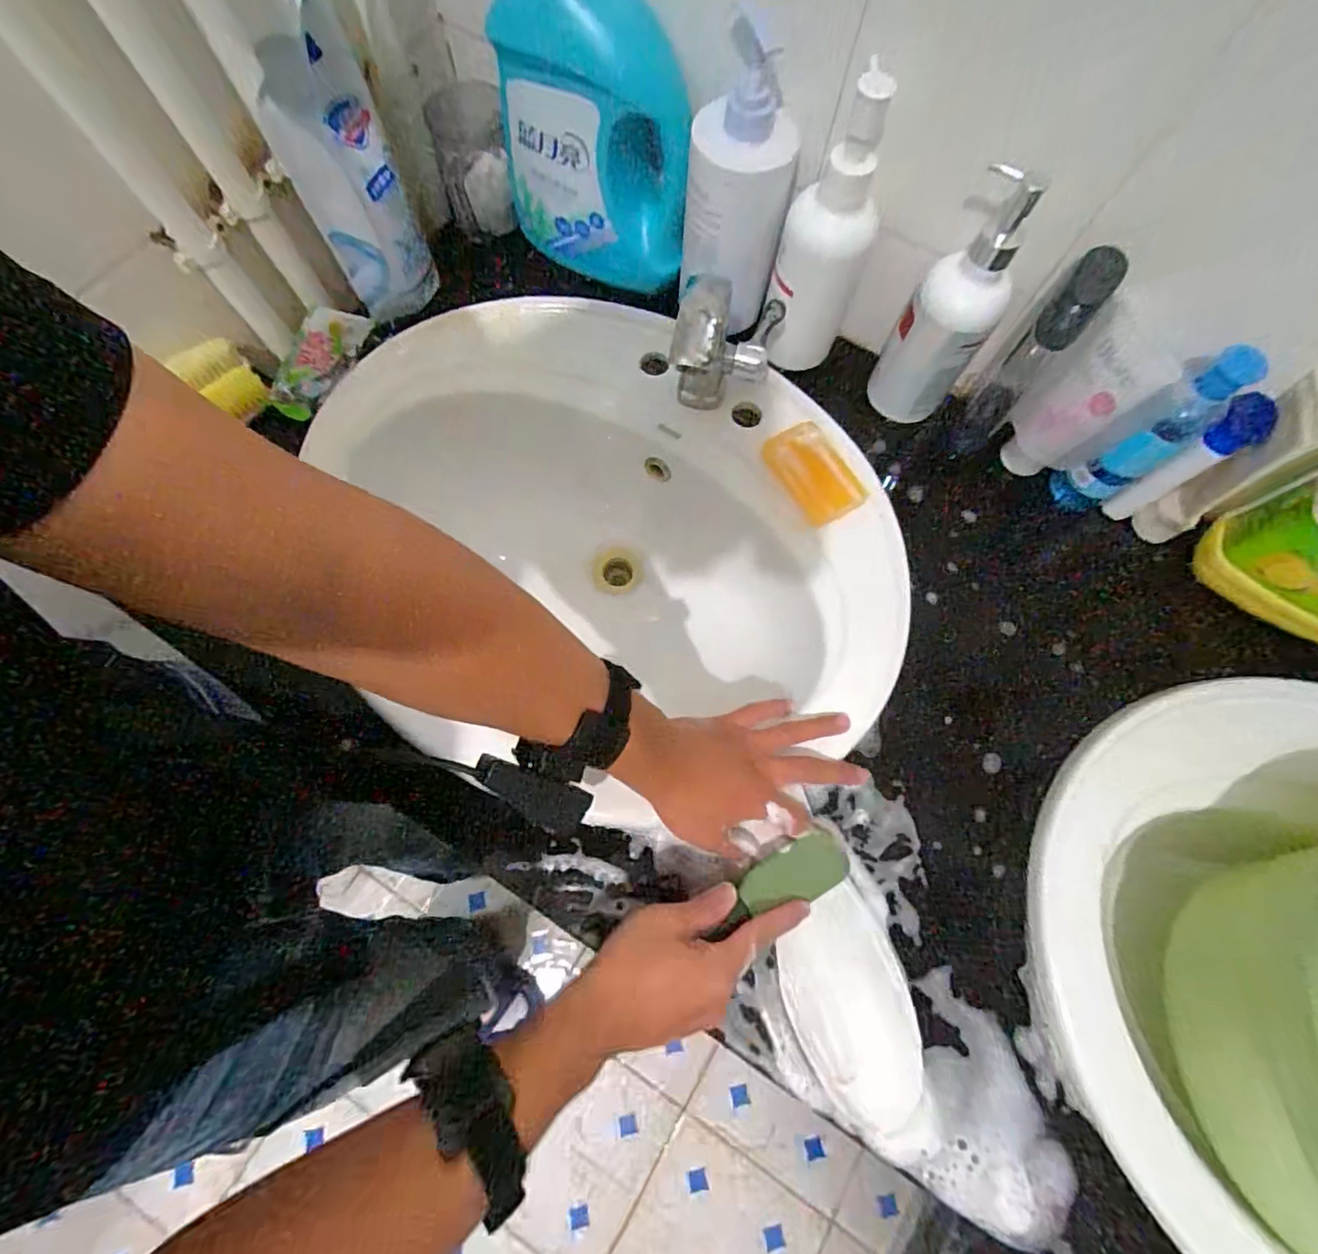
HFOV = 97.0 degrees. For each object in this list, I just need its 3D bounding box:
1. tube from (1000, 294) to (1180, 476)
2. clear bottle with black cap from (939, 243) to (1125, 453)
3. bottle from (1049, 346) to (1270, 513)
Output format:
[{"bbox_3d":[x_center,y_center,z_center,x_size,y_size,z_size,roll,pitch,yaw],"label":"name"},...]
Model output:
[{"bbox_3d":[0.342,-0.179,0.485,0.031,0.156,0.073,-33,76,-11],"label":"tube"},{"bbox_3d":[0.289,-0.212,0.474,0.051,0.176,0.062,36,76,9],"label":"clear bottle with black cap"},{"bbox_3d":[0.386,-0.153,0.471,0.053,0.168,0.045,18,74,4],"label":"bottle"}]

